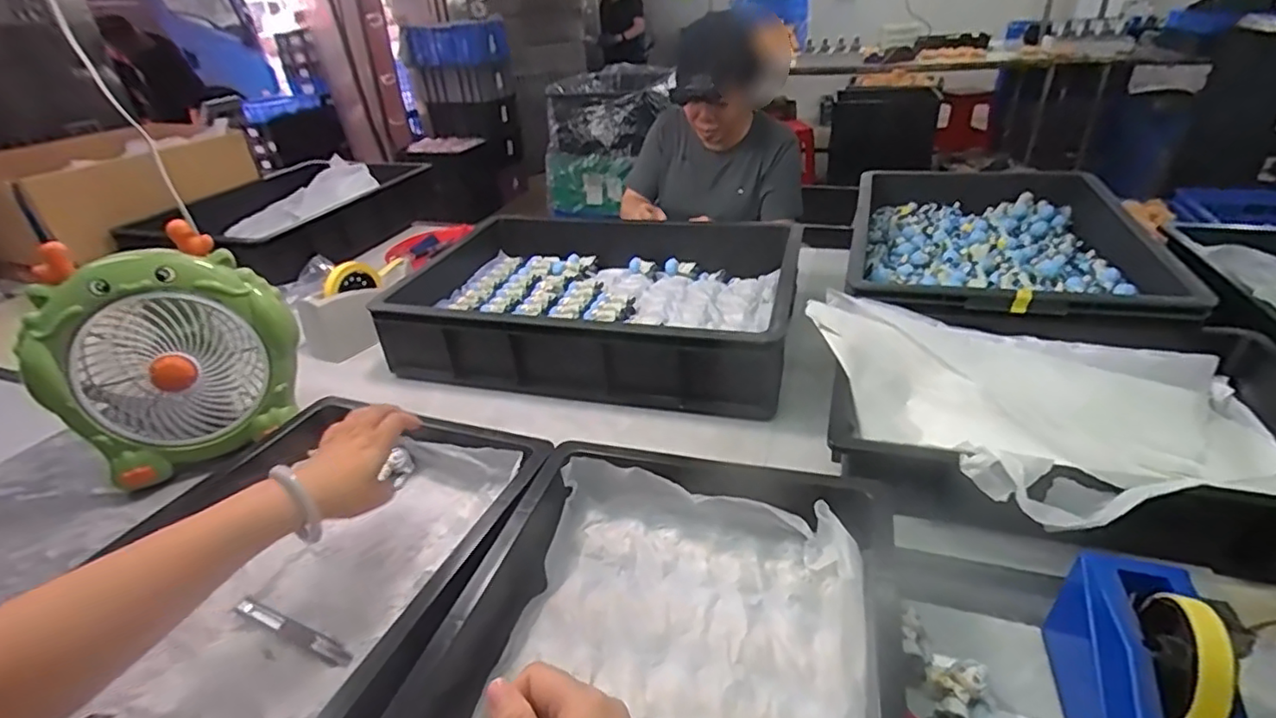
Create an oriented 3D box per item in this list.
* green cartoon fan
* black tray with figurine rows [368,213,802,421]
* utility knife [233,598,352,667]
[{"bbox_3d":[-0.557,-0.010,0.722,0.148,0.242,0.242,23,40,38],"label":"green cartoon fan"},{"bbox_3d":[-0.049,-0.102,0.982,0.574,0.121,0.427,4,31,14],"label":"black tray with figurine rows"},{"bbox_3d":[-0.289,0.226,0.504,0.128,0.005,0.016,11,33,24],"label":"utility knife"}]

